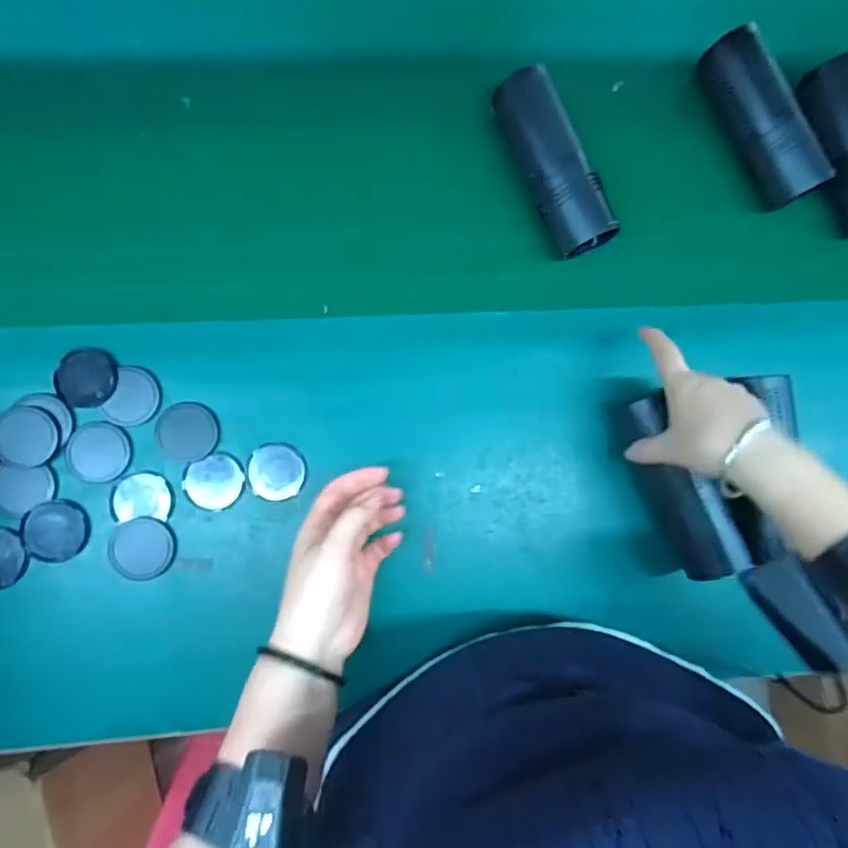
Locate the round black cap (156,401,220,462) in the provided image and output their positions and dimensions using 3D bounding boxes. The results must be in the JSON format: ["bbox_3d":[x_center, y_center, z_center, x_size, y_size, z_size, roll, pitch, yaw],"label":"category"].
[{"bbox_3d":[-0.200,0.006,0.495,0.051,0.004,0.048,0,84,-5],"label":"round black cap"}]

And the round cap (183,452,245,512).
[{"bbox_3d":[-0.179,0.050,0.499,0.049,0.004,0.046,0,84,-5],"label":"round cap"}]

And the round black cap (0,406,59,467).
[{"bbox_3d":[-0.329,0.010,0.484,0.047,0.009,0.049,0,84,-5],"label":"round black cap"}]

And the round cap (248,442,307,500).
[{"bbox_3d":[-0.127,0.041,0.505,0.048,0.004,0.048,0,84,-5],"label":"round cap"}]

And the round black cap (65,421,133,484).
[{"bbox_3d":[-0.273,0.024,0.492,0.051,0.007,0.050,0,84,-5],"label":"round black cap"}]

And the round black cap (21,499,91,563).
[{"bbox_3d":[-0.303,0.088,0.481,0.050,0.004,0.050,0,84,-5],"label":"round black cap"}]

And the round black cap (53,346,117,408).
[{"bbox_3d":[-0.284,-0.039,0.490,0.049,0.006,0.049,0,84,-5],"label":"round black cap"}]

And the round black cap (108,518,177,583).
[{"bbox_3d":[-0.236,0.104,0.489,0.052,0.004,0.050,0,84,-5],"label":"round black cap"}]

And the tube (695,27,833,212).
[{"bbox_3d":[0.320,-0.289,0.551,0.048,0.044,0.163,-27,87,-7],"label":"tube"}]

